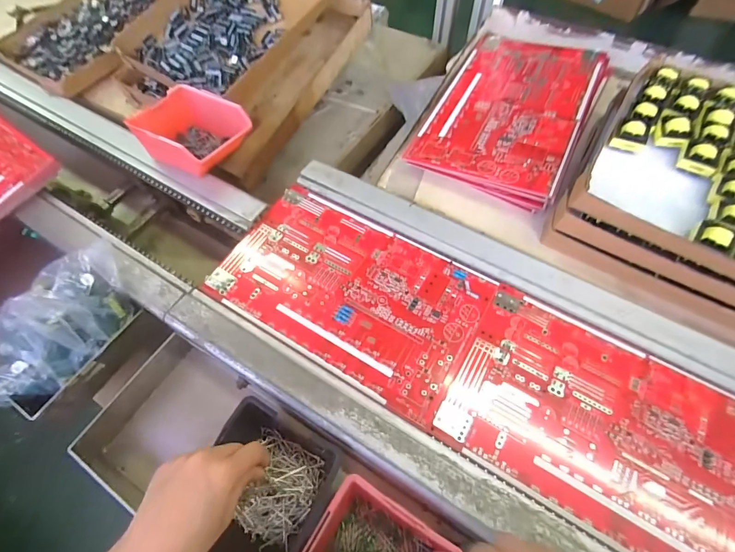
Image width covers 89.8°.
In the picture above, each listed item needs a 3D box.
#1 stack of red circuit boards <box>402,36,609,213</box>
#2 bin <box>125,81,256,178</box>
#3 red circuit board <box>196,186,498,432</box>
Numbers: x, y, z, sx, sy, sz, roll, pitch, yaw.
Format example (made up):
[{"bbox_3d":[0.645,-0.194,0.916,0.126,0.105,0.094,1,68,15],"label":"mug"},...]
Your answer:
[{"bbox_3d":[0.218,-0.259,0.550,0.201,0.042,0.340,26,65,14],"label":"stack of red circuit boards"},{"bbox_3d":[-0.249,-0.209,0.536,0.120,0.071,0.119,26,65,14],"label":"bin"},{"bbox_3d":[-0.023,0.014,0.457,0.315,0.006,0.193,28,66,16],"label":"red circuit board"}]

